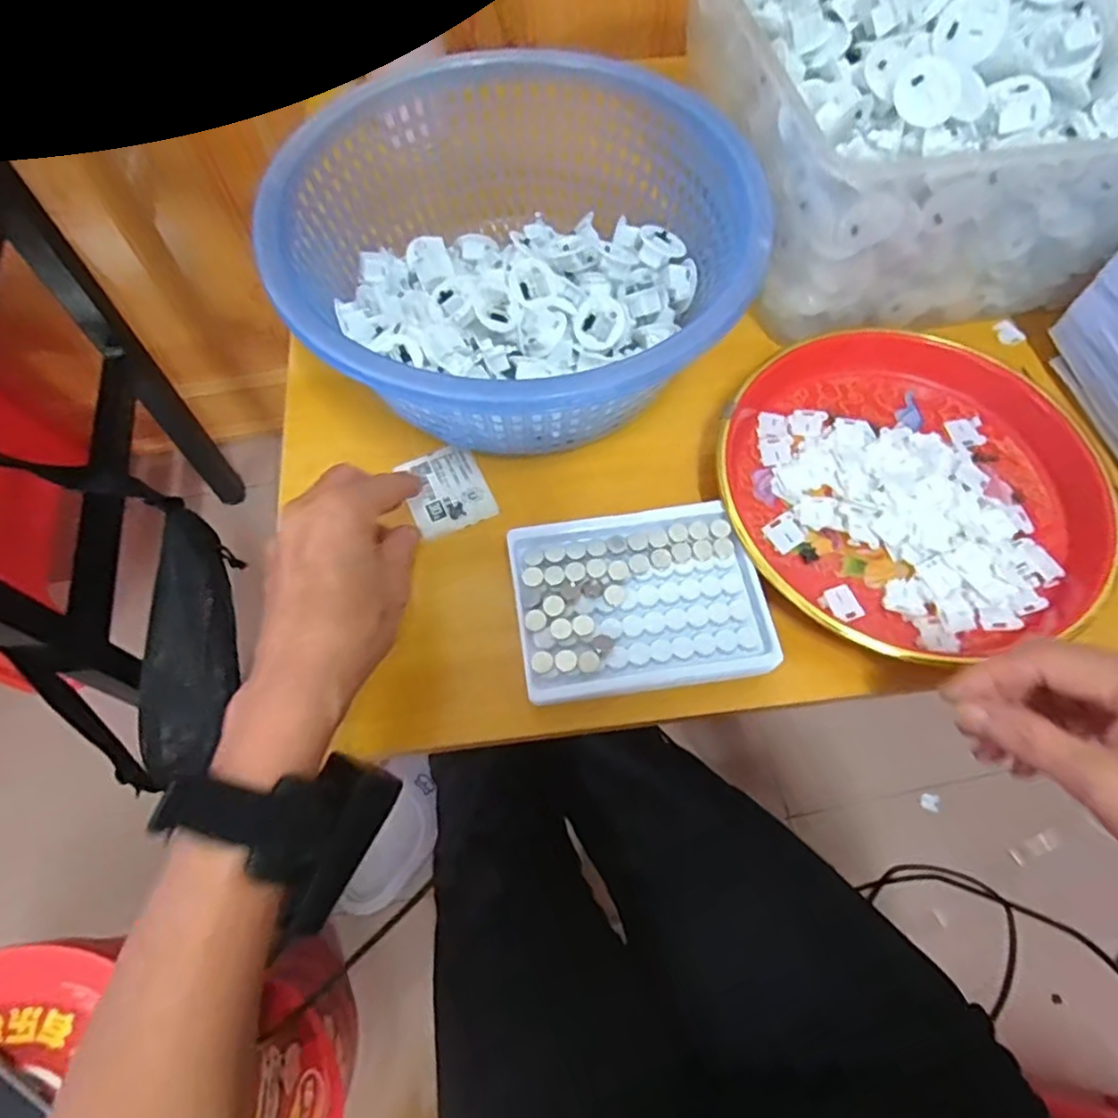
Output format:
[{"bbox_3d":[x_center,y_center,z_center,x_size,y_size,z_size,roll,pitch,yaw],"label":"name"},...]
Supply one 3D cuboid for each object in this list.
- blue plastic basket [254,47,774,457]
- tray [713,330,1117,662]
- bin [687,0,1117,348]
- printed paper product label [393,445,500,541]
[{"bbox_3d":[-0.029,-0.186,0.405,0.266,0.091,0.246,0,65,0],"label":"blue plastic basket"},{"bbox_3d":[0.205,-0.046,0.394,0.220,0.029,0.206,0,65,0],"label":"tray"},{"bbox_3d":[0.246,-0.316,0.435,0.288,0.159,0.282,-10,66,-5],"label":"bin"},{"bbox_3d":[-0.069,-0.043,0.405,0.048,0.005,0.060,-22,67,-10],"label":"printed paper product label"}]

